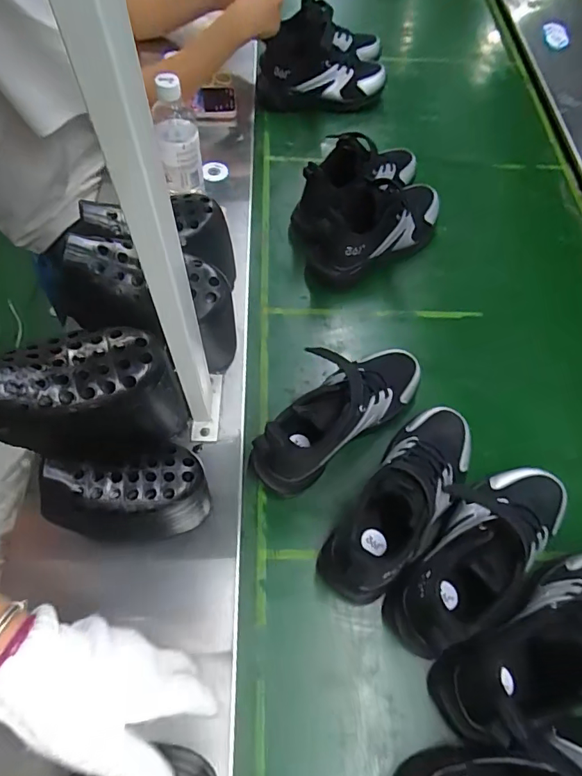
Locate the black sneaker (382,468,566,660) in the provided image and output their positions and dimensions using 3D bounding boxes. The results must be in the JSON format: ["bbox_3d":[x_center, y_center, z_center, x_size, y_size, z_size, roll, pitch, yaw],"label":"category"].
[{"bbox_3d":[0.193,0.155,0.480,0.239,0.103,0.095,-36,70,-18],"label":"black sneaker"}]

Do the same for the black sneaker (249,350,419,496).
[{"bbox_3d":[0.052,0.017,0.538,0.233,0.110,0.094,-35,69,-17],"label":"black sneaker"}]

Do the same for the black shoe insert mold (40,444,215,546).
[{"bbox_3d":[-0.150,0.100,0.438,0.134,0.114,0.070,-6,64,-4],"label":"black shoe insert mold"}]

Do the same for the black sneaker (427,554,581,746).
[{"bbox_3d":[0.246,0.225,0.424,0.250,0.135,0.083,-26,67,-14],"label":"black sneaker"}]

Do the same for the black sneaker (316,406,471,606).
[{"bbox_3d":[0.126,0.107,0.488,0.085,0.121,0.238,35,67,15],"label":"black sneaker"}]

